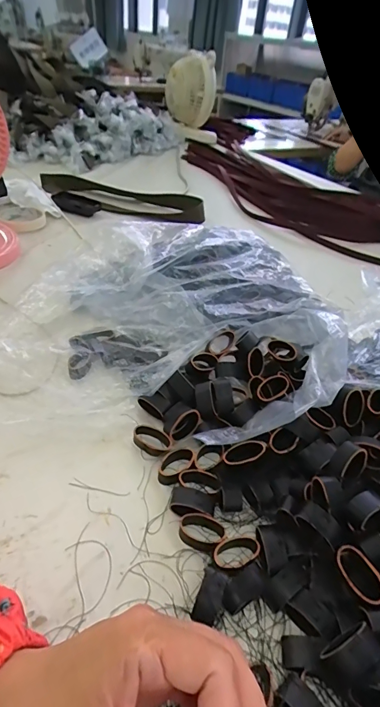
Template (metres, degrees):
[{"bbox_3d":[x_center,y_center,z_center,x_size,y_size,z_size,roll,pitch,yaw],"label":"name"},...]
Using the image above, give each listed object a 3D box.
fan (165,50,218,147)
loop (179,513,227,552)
[{"bbox_3d":[0.009,-0.894,1.361,0.184,0.251,0.156,0,41,-4],"label":"fan"},{"bbox_3d":[0.010,0.151,0.327,0.038,0.014,0.024,17,42,12],"label":"loop"}]

